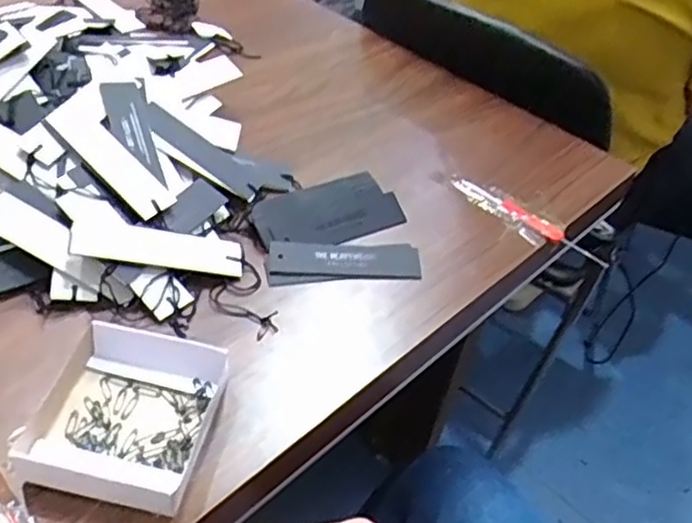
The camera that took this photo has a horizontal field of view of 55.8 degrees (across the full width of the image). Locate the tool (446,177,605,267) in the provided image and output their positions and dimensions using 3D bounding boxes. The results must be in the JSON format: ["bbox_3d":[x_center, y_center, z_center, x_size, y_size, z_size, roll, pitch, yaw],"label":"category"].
[{"bbox_3d":[0.169,-0.041,0.615,0.164,0.010,0.020,33,49,24],"label":"tool"}]

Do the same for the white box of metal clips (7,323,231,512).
[{"bbox_3d":[-0.139,0.093,0.409,0.102,0.026,0.113,9,44,2],"label":"white box of metal clips"}]

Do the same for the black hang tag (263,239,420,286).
[{"bbox_3d":[-0.002,0.000,0.545,0.125,0.009,0.043,-1,44,-10],"label":"black hang tag"}]

